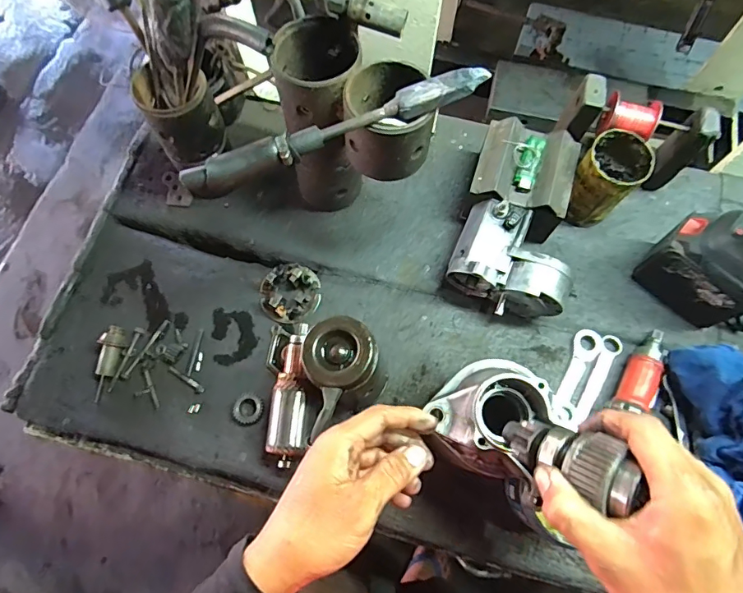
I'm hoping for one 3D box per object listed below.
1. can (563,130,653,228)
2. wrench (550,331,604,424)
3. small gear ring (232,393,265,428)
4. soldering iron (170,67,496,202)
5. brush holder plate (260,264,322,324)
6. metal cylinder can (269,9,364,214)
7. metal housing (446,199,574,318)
[{"bbox_3d":[0.296,-0.147,0.592,0.072,0.115,0.086,31,73,11],"label":"can"},{"bbox_3d":[0.253,0.099,0.561,0.031,0.012,0.122,24,72,8],"label":"wrench"},{"bbox_3d":[-0.148,0.137,0.553,0.036,0.013,0.039,0,70,0],"label":"small gear ring"},{"bbox_3d":[-0.032,-0.147,0.403,0.277,0.036,0.025,-20,71,-7],"label":"soldering iron"},{"bbox_3d":[-0.105,-0.005,0.597,0.079,0.037,0.072,0,70,0],"label":"brush holder plate"},{"bbox_3d":[-0.055,-0.199,0.548,0.084,0.228,0.086,0,70,0],"label":"metal cylinder can"},{"bbox_3d":[0.173,-0.037,0.567,0.144,0.092,0.113,21,71,8],"label":"metal housing"}]

